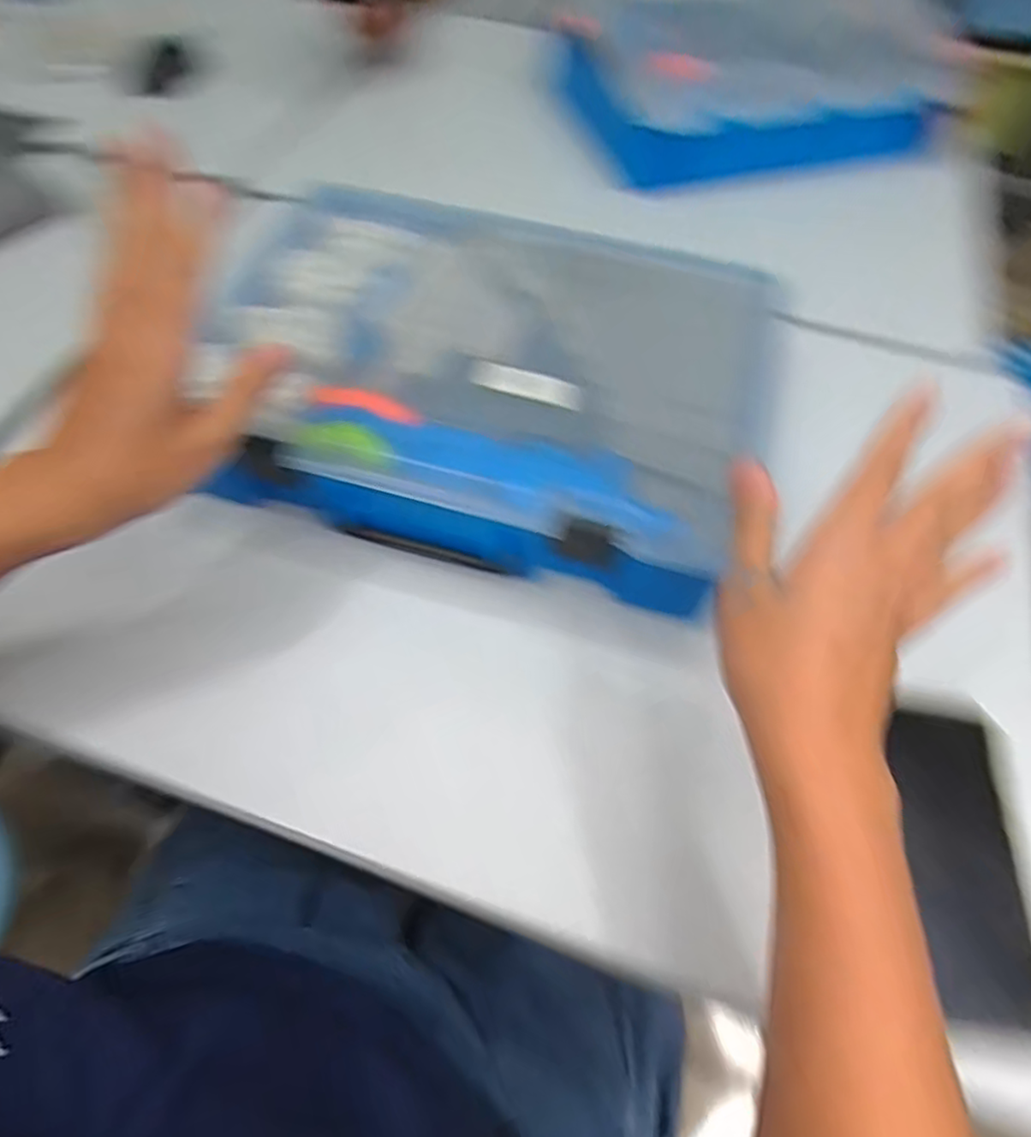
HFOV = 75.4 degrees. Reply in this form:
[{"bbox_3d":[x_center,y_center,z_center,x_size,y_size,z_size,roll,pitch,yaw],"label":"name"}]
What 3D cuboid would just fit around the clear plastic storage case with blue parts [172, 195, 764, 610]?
[{"bbox_3d":[-0.026,-0.134,0.455,0.345,0.082,0.258,15,58,7],"label":"clear plastic storage case with blue parts"}]

